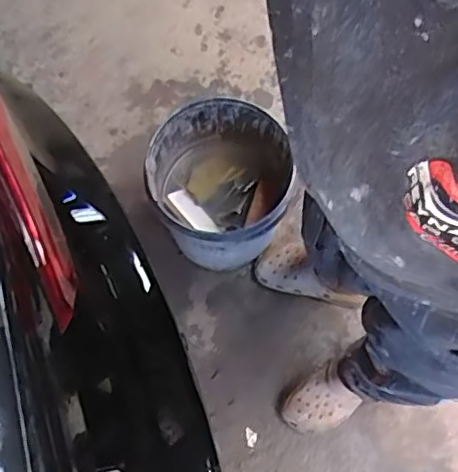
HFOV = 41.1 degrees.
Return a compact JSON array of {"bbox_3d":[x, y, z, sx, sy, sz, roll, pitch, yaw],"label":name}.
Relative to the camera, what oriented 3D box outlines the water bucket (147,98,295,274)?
[{"bbox_3d":[-0.020,-0.093,1.344,0.278,0.283,0.293,0,71,0],"label":"water bucket"}]

